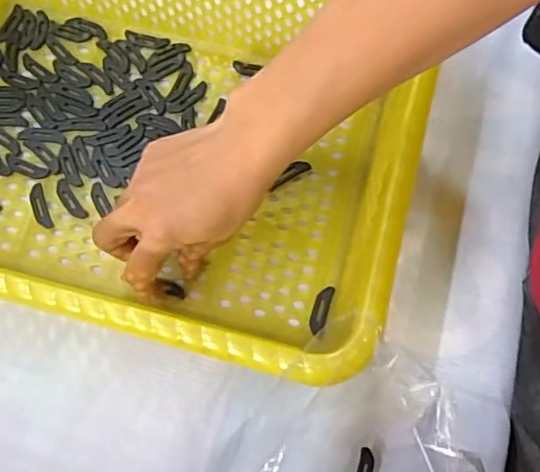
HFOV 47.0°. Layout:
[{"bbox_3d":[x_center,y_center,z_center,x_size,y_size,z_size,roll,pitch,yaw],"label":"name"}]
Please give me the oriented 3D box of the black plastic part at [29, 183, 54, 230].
[{"bbox_3d":[-0.165,-0.021,0.444,0.012,0.004,0.034,-19,75,-5],"label":"black plastic part"}]

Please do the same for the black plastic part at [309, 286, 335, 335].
[{"bbox_3d":[0.034,0.049,0.414,0.012,0.004,0.033,5,63,25],"label":"black plastic part"}]

